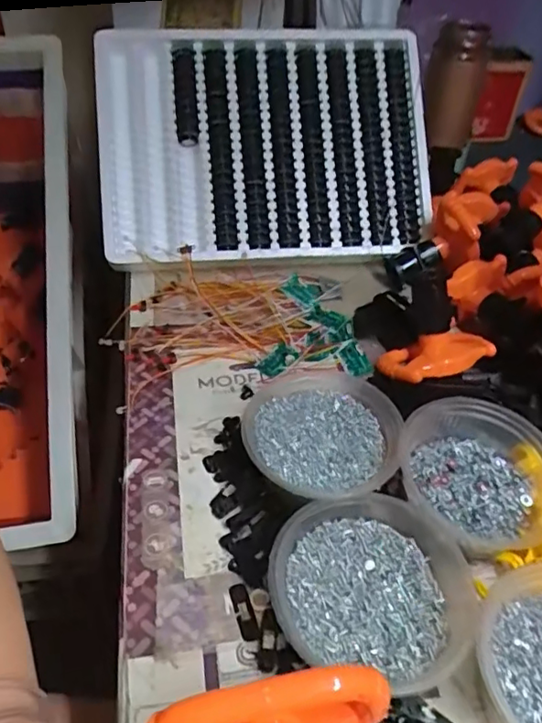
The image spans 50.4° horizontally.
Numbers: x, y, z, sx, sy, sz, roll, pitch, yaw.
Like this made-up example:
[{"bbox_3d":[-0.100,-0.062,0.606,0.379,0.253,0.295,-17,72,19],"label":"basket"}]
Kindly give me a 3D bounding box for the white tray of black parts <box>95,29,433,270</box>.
[{"bbox_3d":[-0.004,-0.232,0.608,0.340,0.042,0.252,-5,88,-3],"label":"white tray of black parts"}]

